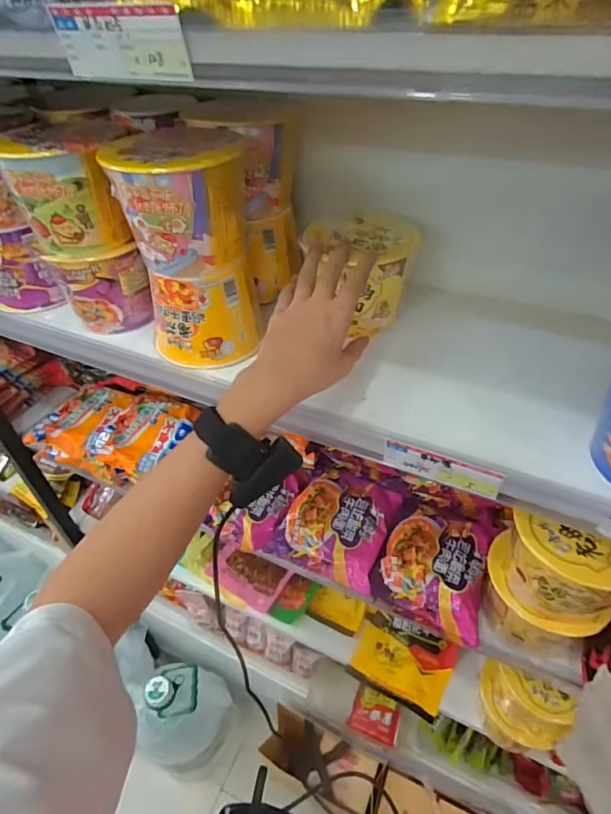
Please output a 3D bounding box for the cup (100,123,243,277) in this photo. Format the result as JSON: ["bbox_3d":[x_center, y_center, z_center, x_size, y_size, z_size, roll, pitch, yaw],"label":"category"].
[{"bbox_3d":[-0.123,-0.205,0.467,0.116,0.107,0.140,-20,47,-18],"label":"cup"}]

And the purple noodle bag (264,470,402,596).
[{"bbox_3d":[0.047,0.158,0.651,0.140,0.033,0.151,20,48,22],"label":"purple noodle bag"}]

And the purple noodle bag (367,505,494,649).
[{"bbox_3d":[0.167,0.200,0.605,0.131,0.043,0.152,17,48,19],"label":"purple noodle bag"}]

